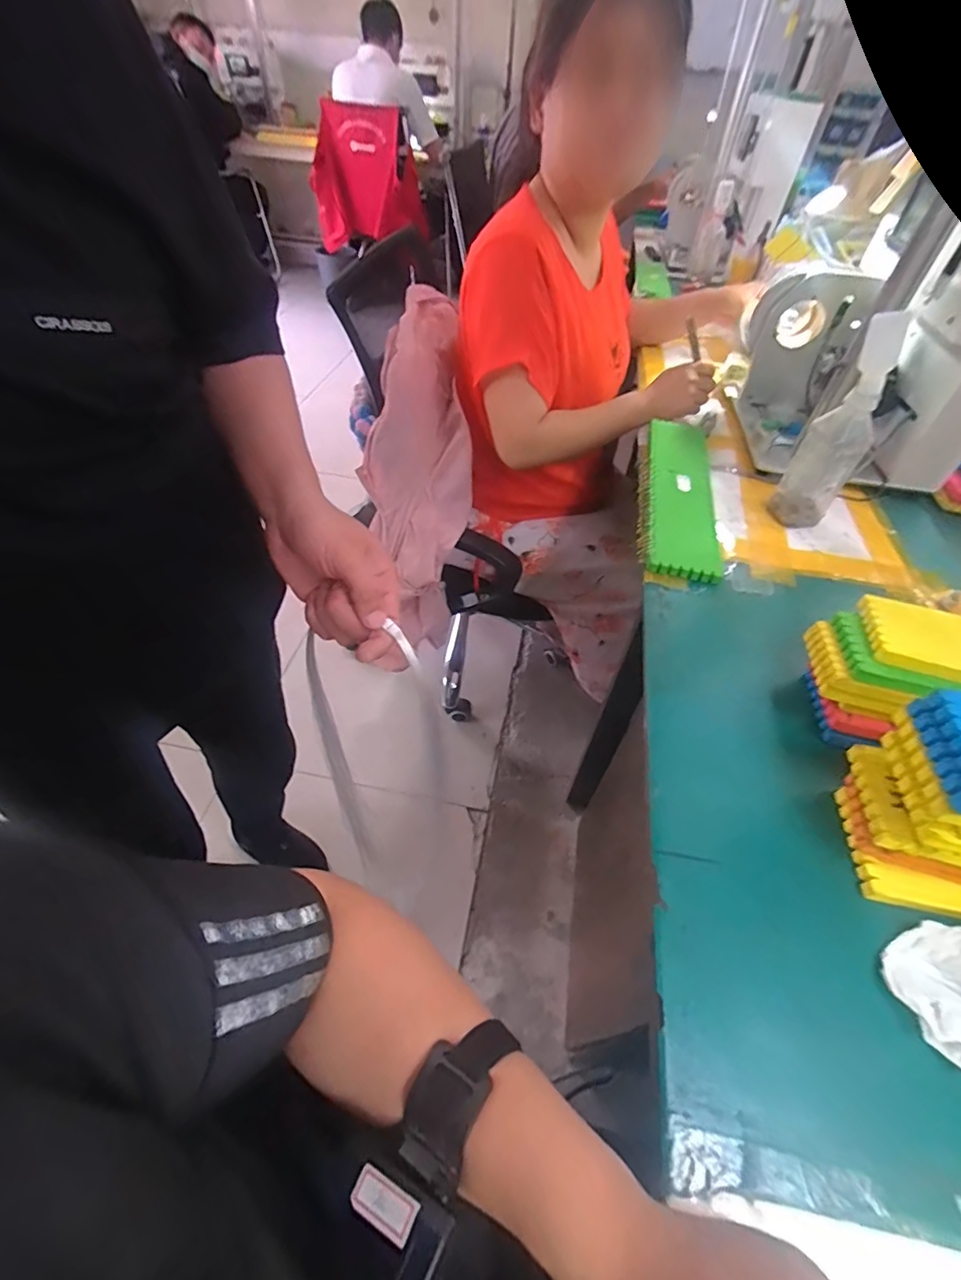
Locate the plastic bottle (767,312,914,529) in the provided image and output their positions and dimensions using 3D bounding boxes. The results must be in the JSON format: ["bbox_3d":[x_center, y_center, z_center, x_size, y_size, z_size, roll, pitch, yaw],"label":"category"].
[{"bbox_3d":[0.413,-0.235,0.592,0.053,0.219,0.051,6,49,2],"label":"plastic bottle"}]

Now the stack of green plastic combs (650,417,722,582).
[{"bbox_3d":[0.265,-0.201,0.685,0.081,0.017,0.353,12,49,6],"label":"stack of green plastic combs"}]

